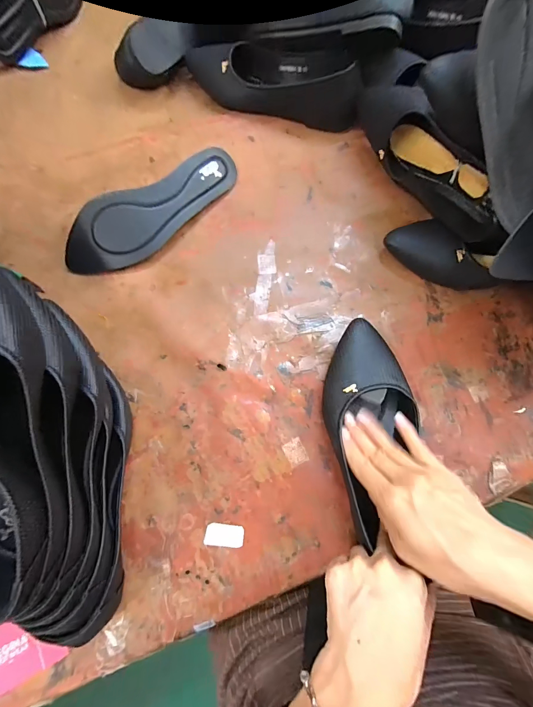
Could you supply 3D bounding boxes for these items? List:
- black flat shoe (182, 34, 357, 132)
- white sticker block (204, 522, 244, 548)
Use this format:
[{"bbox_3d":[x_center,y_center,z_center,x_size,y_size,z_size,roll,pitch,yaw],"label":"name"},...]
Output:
[{"bbox_3d":[0.006,-0.392,0.445,0.254,0.061,0.090,15,77,3],"label":"black flat shoe"},{"bbox_3d":[-0.044,0.192,0.335,0.040,0.004,0.022,6,76,0],"label":"white sticker block"}]

